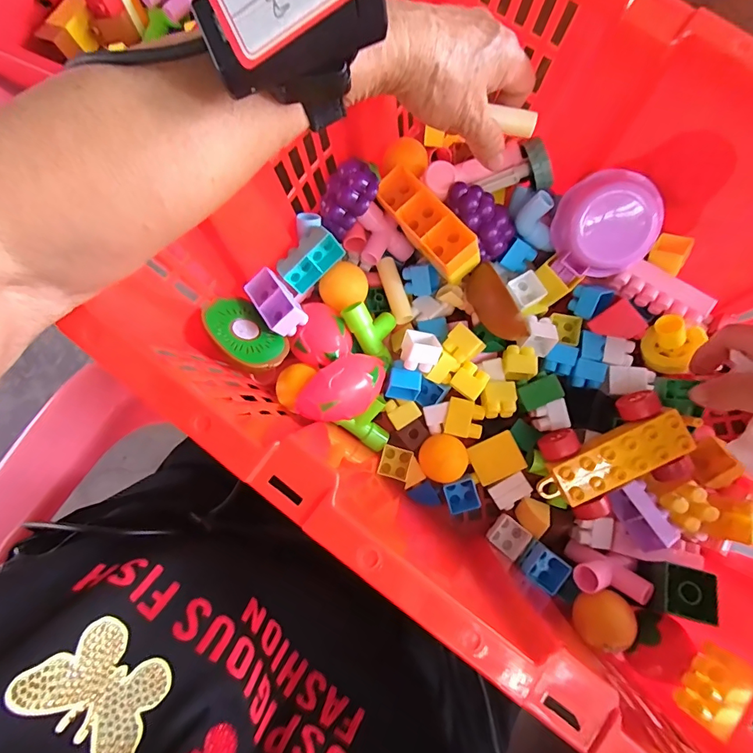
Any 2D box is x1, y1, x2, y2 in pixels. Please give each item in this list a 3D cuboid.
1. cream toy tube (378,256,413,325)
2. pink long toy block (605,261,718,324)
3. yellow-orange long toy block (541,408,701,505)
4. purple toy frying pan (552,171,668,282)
[{"bbox_3d":[0.015,-0.070,0.350,0.015,0.010,0.057,-18,80,-3],"label":"cream toy tube"},{"bbox_3d":[0.224,-0.068,0.337,0.069,0.023,0.028,35,81,6],"label":"pink long toy block"},{"bbox_3d":[0.174,0.058,0.310,0.110,0.028,0.035,-28,81,-5],"label":"yellow-orange long toy block"},{"bbox_3d":[0.167,-0.109,0.315,0.070,0.027,0.070,8,119,15],"label":"purple toy frying pan"}]

